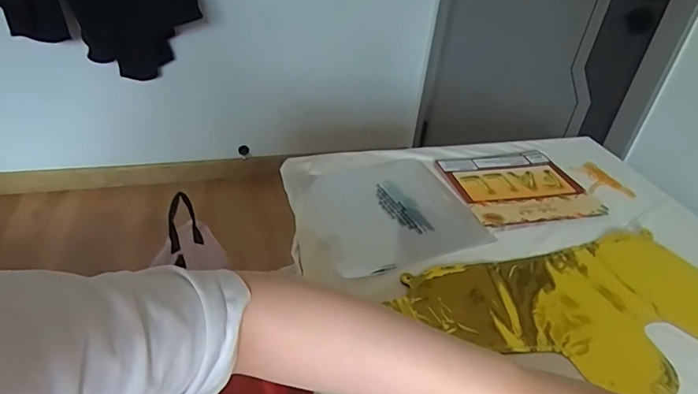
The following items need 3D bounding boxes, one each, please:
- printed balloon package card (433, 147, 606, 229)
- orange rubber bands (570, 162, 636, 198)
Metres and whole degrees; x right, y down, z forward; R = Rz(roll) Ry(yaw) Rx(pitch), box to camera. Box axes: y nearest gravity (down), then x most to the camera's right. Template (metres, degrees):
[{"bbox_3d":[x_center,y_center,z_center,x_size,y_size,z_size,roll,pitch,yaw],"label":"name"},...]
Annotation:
[{"bbox_3d":[0.249,-0.019,0.680,0.201,0.008,0.175,-6,37,-15],"label":"printed balloon package card"},{"bbox_3d":[0.399,-0.029,0.729,0.080,0.009,0.095,3,35,-3],"label":"orange rubber bands"}]

